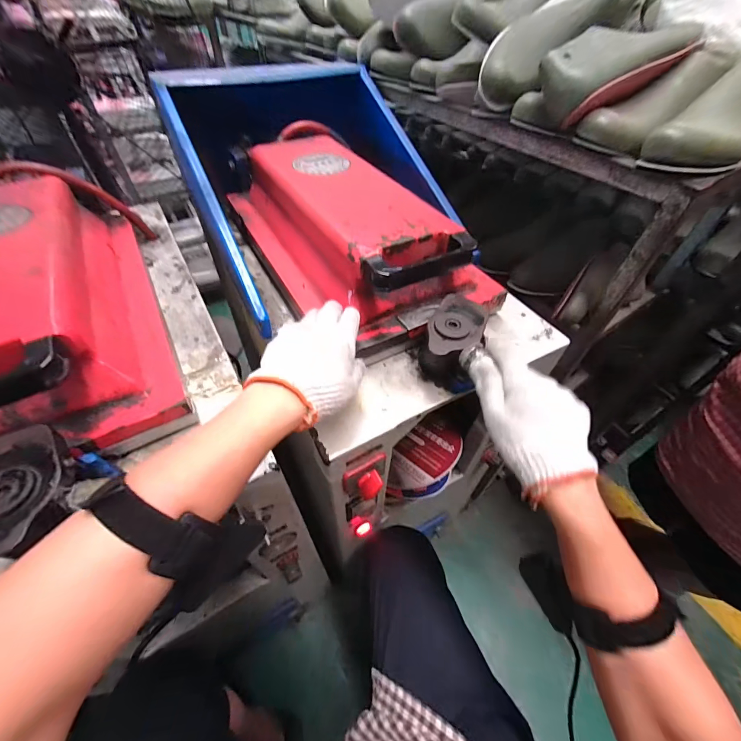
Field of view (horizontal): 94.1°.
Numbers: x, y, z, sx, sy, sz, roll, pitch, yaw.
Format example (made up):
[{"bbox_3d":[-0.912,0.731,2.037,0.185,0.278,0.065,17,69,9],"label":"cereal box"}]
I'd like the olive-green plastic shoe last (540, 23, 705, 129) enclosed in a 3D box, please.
[{"bbox_3d":[0.328,-0.394,0.442,0.221,0.066,0.085,-25,54,-3],"label":"olive-green plastic shoe last"}]

